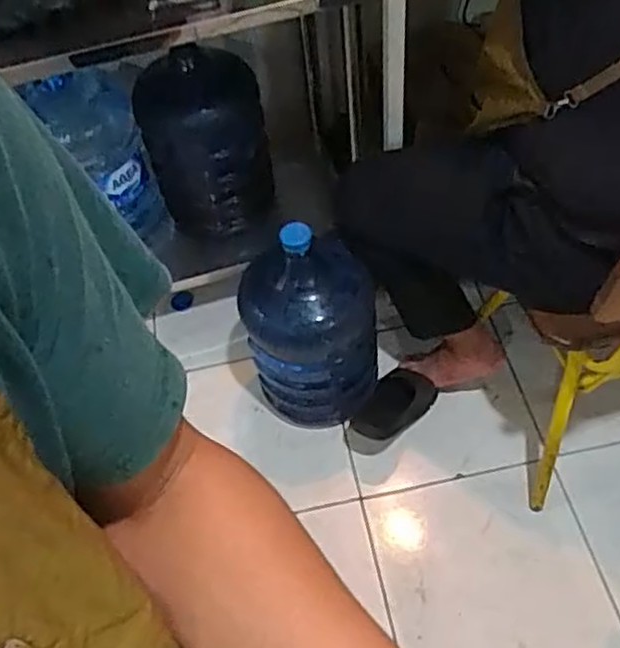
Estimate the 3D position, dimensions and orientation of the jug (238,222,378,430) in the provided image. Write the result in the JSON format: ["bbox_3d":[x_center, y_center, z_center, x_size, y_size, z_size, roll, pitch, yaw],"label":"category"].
[{"bbox_3d":[0.010,-0.016,1.445,0.243,0.506,0.253,0,53,7],"label":"jug"}]

